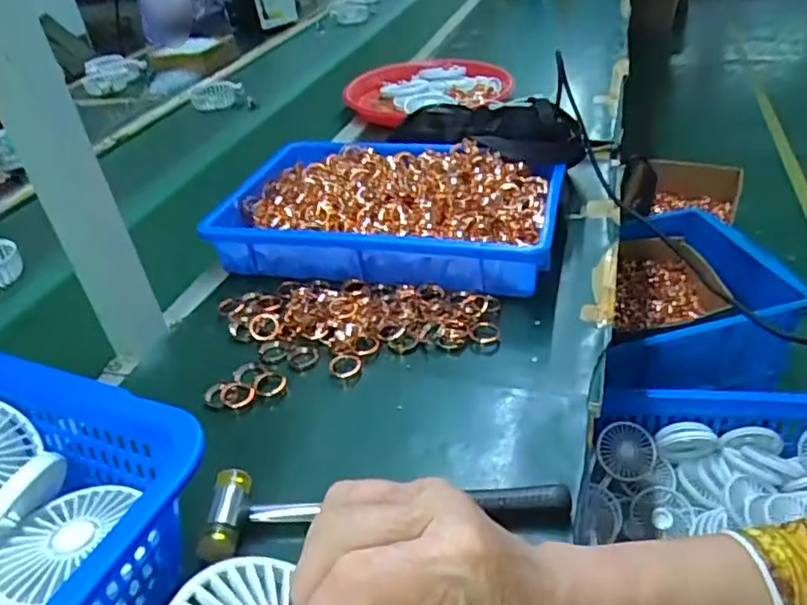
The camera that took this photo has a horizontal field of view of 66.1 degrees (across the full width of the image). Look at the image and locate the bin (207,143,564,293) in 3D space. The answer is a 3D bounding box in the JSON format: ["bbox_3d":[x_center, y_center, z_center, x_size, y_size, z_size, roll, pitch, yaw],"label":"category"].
[{"bbox_3d":[-0.012,-0.104,0.696,0.354,0.073,0.217,3,40,17],"label":"bin"}]

